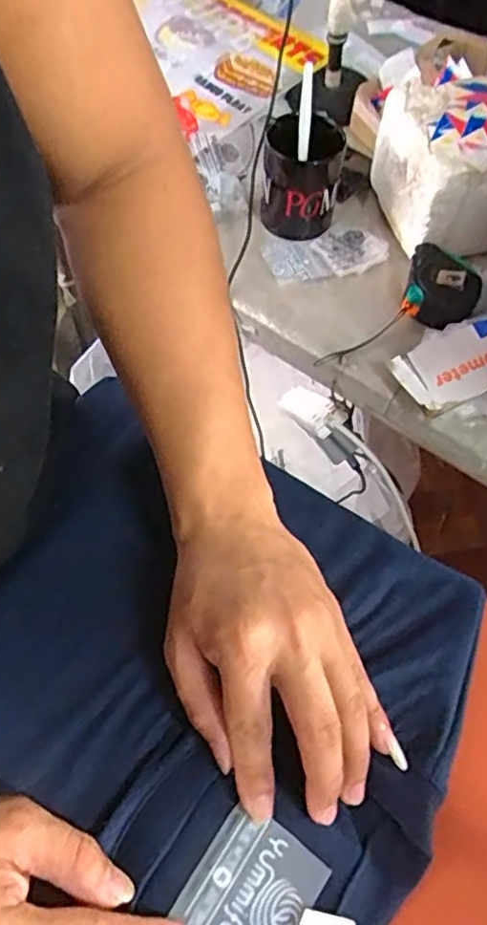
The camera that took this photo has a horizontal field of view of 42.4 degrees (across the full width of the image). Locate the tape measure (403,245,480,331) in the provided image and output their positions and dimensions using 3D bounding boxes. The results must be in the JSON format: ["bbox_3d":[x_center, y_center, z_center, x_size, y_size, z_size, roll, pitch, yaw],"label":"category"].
[{"bbox_3d":[0.196,-0.171,0.630,0.074,0.046,0.077,1,62,-1],"label":"tape measure"}]

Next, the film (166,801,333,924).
[{"bbox_3d":[0.003,0.197,0.287,0.051,0.005,0.059,31,66,19],"label":"film"}]

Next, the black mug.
[{"bbox_3d":[0.059,-0.300,0.667,0.080,0.089,0.080,1,62,-1],"label":"black mug"}]

